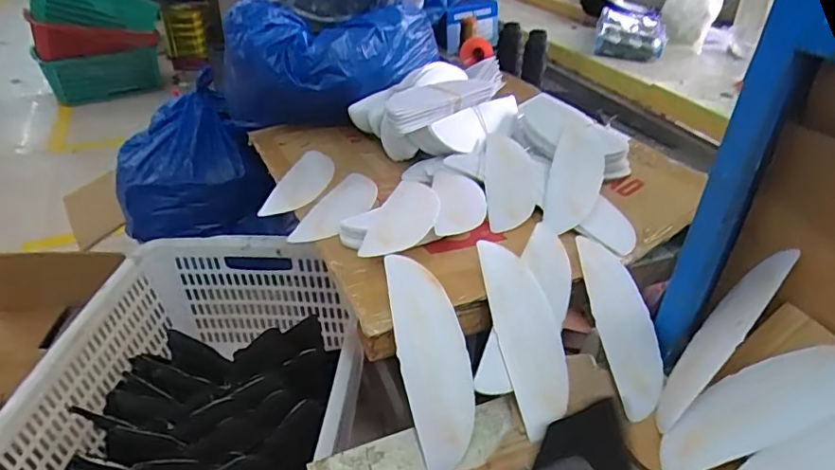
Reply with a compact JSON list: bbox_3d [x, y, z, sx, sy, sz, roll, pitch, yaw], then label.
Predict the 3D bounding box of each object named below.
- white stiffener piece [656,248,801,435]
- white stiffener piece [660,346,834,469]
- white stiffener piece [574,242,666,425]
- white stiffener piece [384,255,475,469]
[{"bbox_3d":[0.279,0.095,0.506,0.009,0.190,0.059,34,6,-1],"label":"white stiffener piece"},{"bbox_3d":[0.292,0.143,0.463,0.188,0.008,0.062,-30,38,8],"label":"white stiffener piece"},{"bbox_3d":[0.215,0.090,0.569,0.067,0.004,0.188,-2,62,-18],"label":"white stiffener piece"},{"bbox_3d":[0.014,0.112,0.500,0.062,0.015,0.192,-16,73,1],"label":"white stiffener piece"}]

